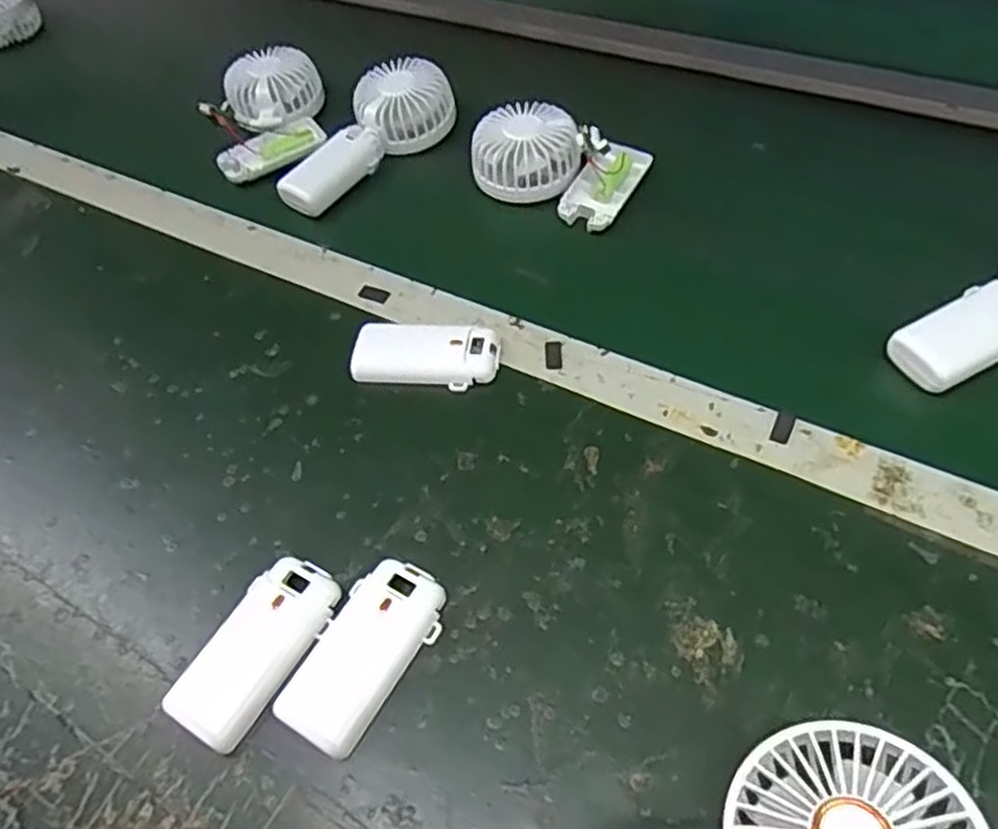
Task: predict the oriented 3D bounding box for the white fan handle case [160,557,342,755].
[{"bbox_3d":[-0.120,0.116,0.367,0.047,0.014,0.093,25,59,23],"label":"white fan handle case"}]

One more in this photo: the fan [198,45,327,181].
[{"bbox_3d":[-0.209,-0.277,0.666,0.092,0.049,0.127,-9,52,-1],"label":"fan"}]

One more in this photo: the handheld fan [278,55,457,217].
[{"bbox_3d":[-0.116,-0.237,0.636,0.072,0.040,0.175,35,76,28],"label":"handheld fan"}]

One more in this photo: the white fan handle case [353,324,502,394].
[{"bbox_3d":[-0.047,-0.038,0.477,0.093,0.017,0.042,6,53,10],"label":"white fan handle case"}]

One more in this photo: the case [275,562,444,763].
[{"bbox_3d":[-0.066,0.115,0.361,0.047,0.014,0.092,22,57,22],"label":"case"}]

